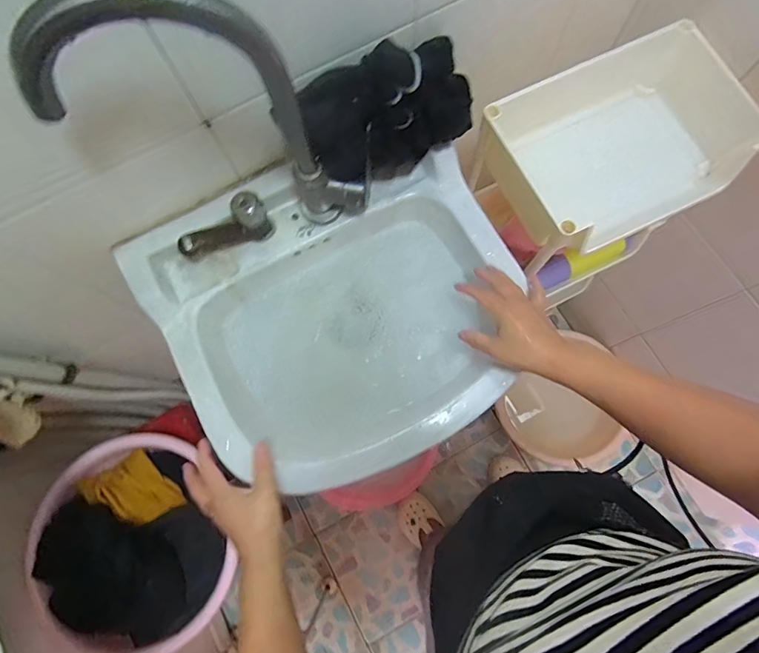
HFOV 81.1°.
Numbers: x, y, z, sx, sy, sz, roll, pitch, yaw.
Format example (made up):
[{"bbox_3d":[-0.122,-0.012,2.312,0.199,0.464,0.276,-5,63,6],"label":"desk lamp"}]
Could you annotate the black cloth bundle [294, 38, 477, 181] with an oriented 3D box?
[{"bbox_3d":[0.020,-0.248,0.518,0.201,0.140,0.087,-30,77,-5],"label":"black cloth bundle"}]

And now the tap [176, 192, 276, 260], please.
[{"bbox_3d":[-0.195,-0.120,0.569,0.115,0.068,0.035,-30,77,-6],"label":"tap"}]

